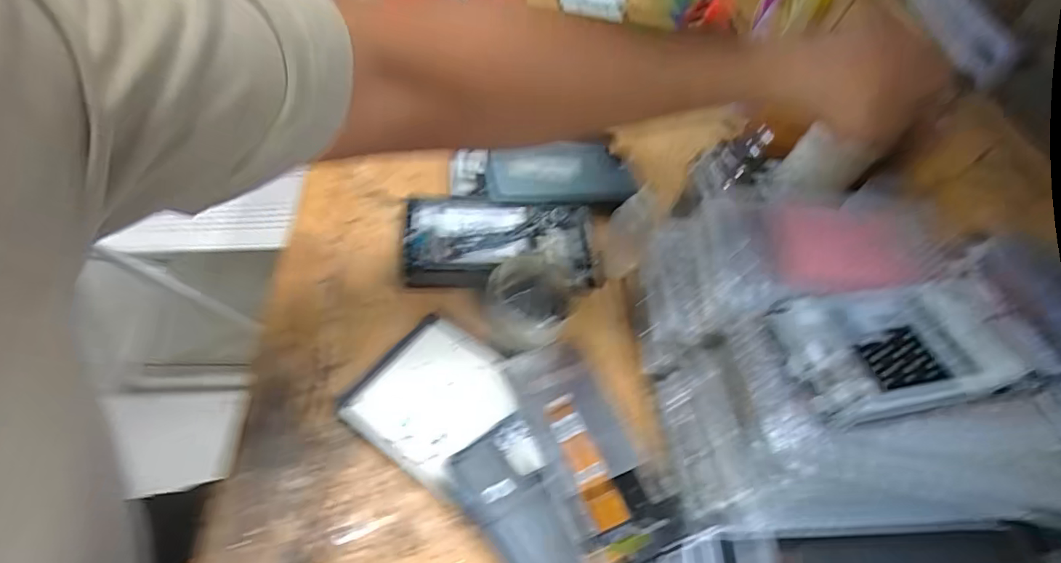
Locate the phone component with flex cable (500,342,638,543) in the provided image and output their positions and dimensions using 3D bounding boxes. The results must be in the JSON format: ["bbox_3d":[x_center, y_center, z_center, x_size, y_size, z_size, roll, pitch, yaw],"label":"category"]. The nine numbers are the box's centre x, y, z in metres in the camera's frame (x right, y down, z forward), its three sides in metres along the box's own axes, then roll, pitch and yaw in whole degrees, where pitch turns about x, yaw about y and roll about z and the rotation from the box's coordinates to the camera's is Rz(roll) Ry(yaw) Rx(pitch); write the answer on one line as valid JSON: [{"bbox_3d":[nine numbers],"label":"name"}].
[{"bbox_3d":[0.031,0.101,0.350,0.060,0.011,0.130,-14,58,-20],"label":"phone component with flex cable"}]

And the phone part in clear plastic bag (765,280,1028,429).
[{"bbox_3d":[0.197,0.035,0.273,0.126,0.018,0.069,-6,55,-15],"label":"phone part in clear plastic bag"}]

